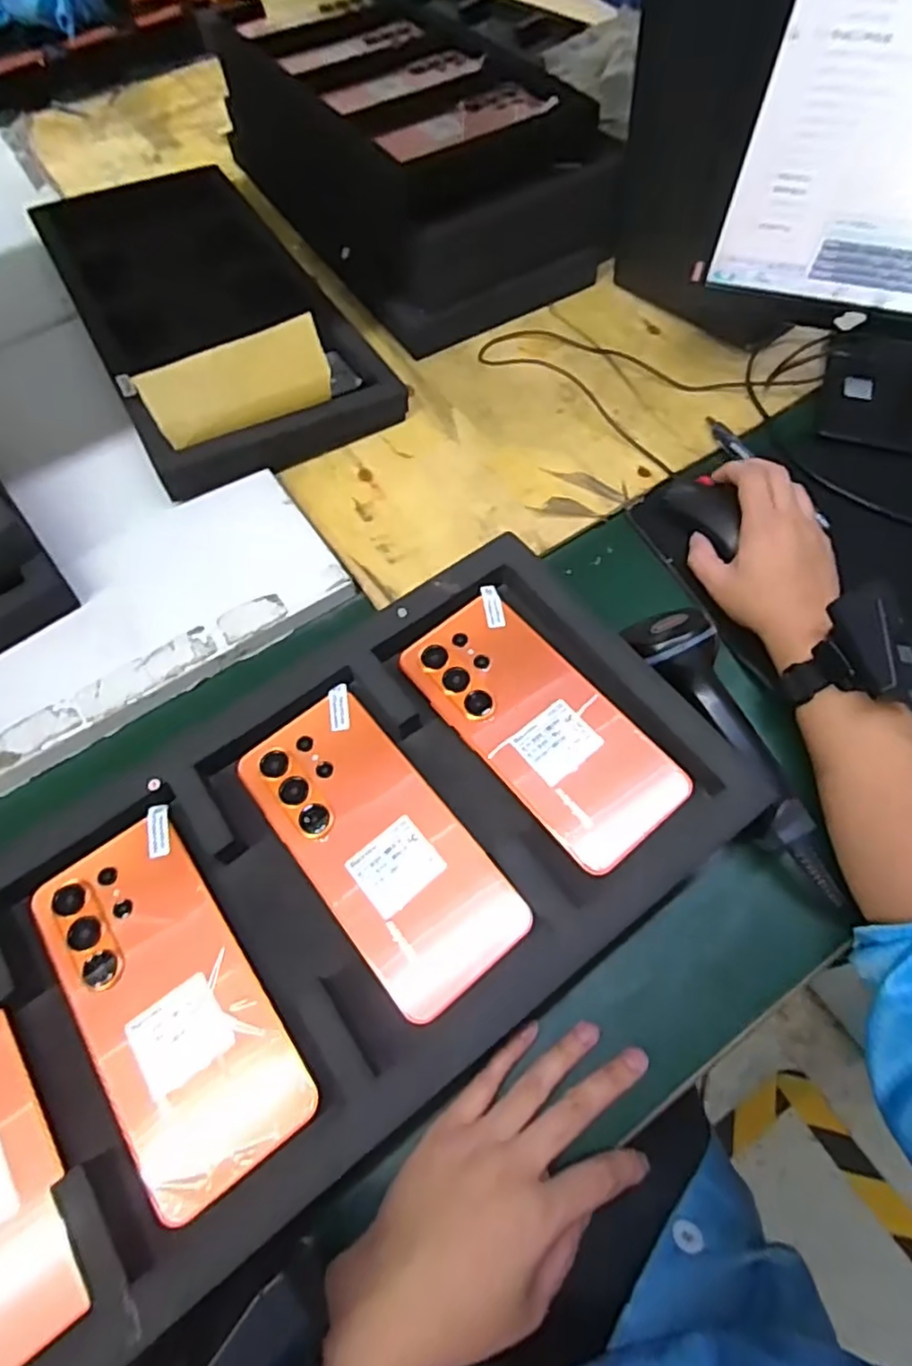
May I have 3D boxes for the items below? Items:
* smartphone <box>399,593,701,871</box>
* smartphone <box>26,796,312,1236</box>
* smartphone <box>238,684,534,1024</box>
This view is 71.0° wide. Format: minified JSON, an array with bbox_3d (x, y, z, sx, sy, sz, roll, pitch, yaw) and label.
[{"bbox_3d":[0.047,0.022,0.366,0.076,0.012,0.166,-37,67,-15],"label":"smartphone"},{"bbox_3d":[-0.139,0.149,0.306,0.076,0.007,0.168,-34,66,-14],"label":"smartphone"},{"bbox_3d":[-0.040,0.081,0.335,0.075,0.006,0.168,-36,67,-15],"label":"smartphone"}]

